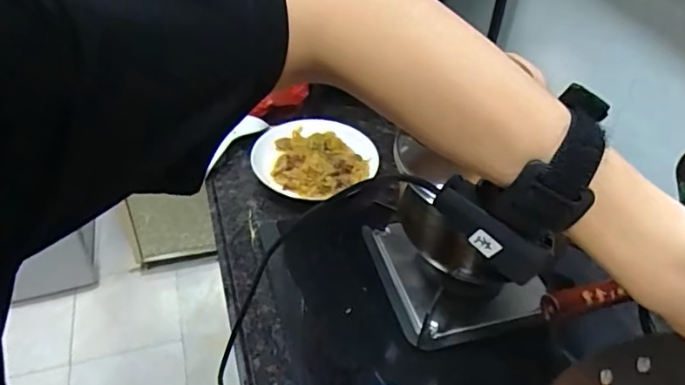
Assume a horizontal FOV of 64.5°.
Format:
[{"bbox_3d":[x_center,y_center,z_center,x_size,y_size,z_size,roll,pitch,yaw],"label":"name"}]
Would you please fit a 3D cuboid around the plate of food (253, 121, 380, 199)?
[{"bbox_3d":[-0.044,-0.052,0.856,0.191,0.030,0.156,2,45,5],"label":"plate of food"}]

